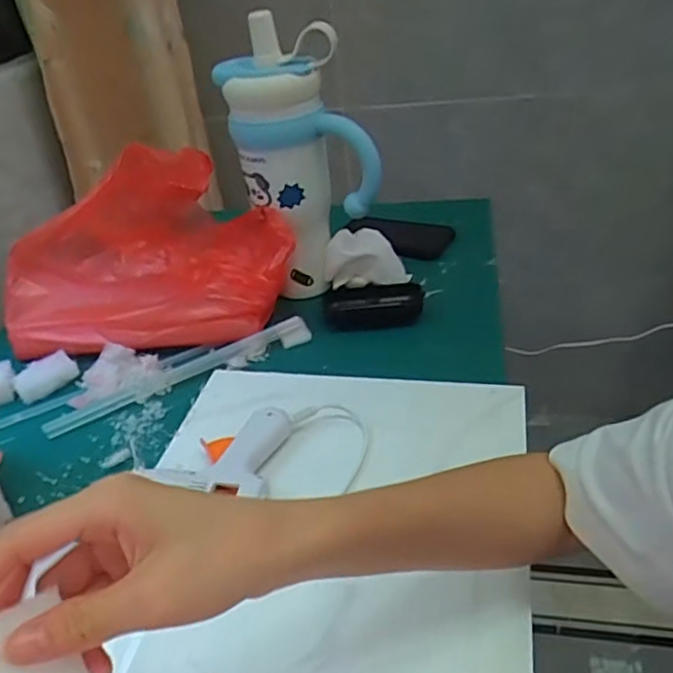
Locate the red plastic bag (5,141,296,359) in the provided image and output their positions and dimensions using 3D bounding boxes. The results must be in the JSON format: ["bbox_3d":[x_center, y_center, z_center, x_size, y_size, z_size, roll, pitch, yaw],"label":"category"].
[{"bbox_3d":[-0.209,-0.085,0.668,0.317,0.180,0.097,-8,34,0],"label":"red plastic bag"}]

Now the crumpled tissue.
[{"bbox_3d":[0.035,-0.092,0.747,0.099,0.058,0.045,-6,34,3],"label":"crumpled tissue"}]

